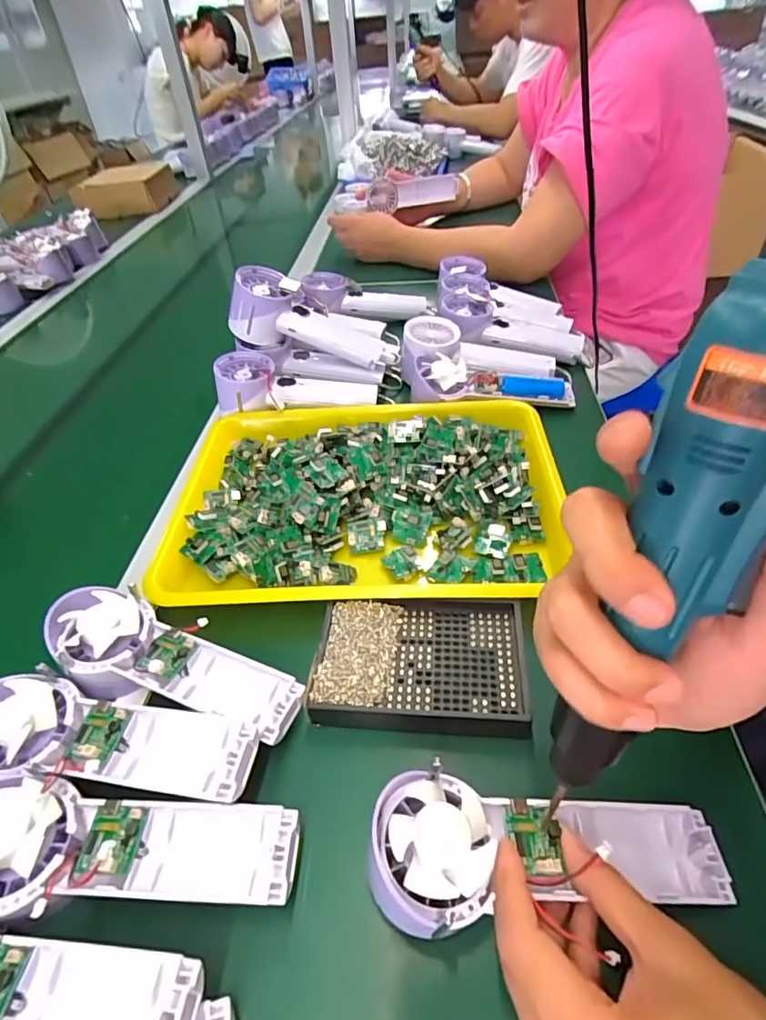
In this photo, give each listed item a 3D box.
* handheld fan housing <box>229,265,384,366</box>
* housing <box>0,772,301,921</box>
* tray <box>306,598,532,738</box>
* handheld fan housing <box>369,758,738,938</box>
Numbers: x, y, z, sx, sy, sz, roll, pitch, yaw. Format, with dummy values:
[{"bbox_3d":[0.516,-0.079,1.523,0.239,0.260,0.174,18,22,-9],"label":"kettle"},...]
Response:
[{"bbox_3d":[-0.080,-0.207,0.596,0.184,0.073,0.058,17,41,-15],"label":"handheld fan housing"},{"bbox_3d":[-0.133,0.176,0.268,0.176,0.044,0.061,2,43,8],"label":"housing"},{"bbox_3d":[0.025,0.099,0.351,0.135,0.018,0.090,2,43,8],"label":"tray"},{"bbox_3d":[0.080,0.165,0.258,0.171,0.025,0.062,8,42,-11],"label":"handheld fan housing"}]

